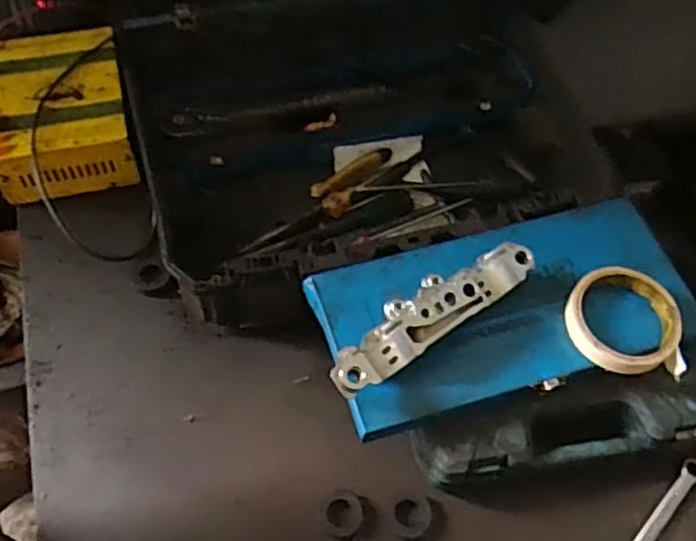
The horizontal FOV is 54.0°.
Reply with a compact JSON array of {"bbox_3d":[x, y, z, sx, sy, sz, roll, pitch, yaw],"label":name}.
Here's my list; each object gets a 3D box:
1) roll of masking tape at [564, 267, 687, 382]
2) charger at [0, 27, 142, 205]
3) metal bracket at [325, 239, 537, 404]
[{"bbox_3d":[0.229,0.042,0.565,0.090,0.019,0.095,2,58,-3],"label":"roll of masking tape"},{"bbox_3d":[-0.309,-0.172,0.728,0.138,0.067,0.199,-13,60,-12],"label":"charger"},{"bbox_3d":[0.066,0.032,0.543,0.183,0.029,0.047,-31,65,-21],"label":"metal bracket"}]

